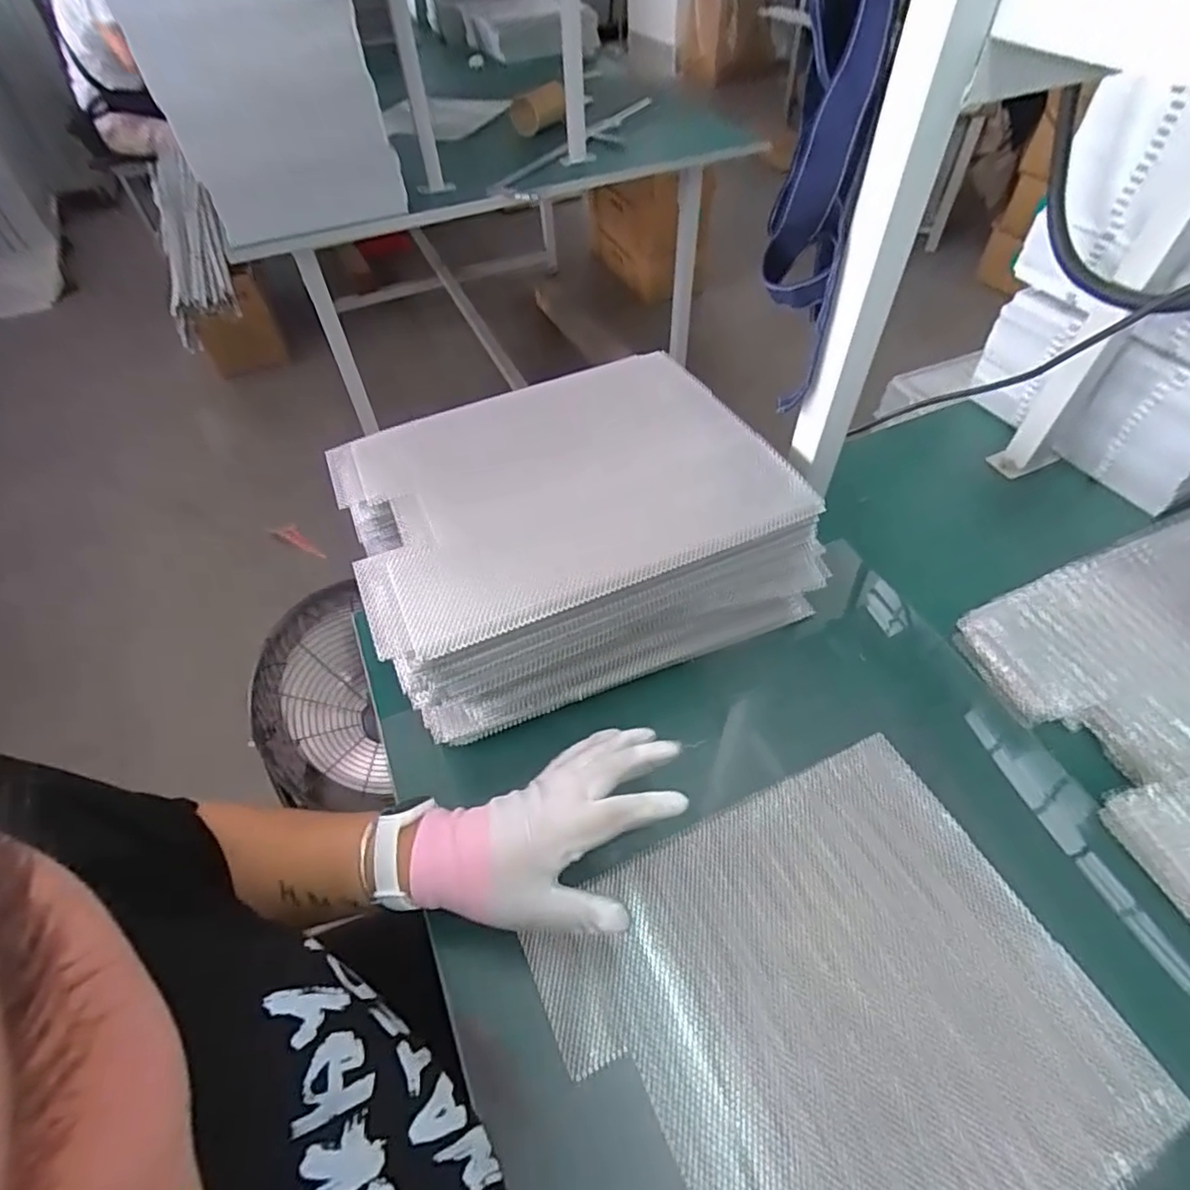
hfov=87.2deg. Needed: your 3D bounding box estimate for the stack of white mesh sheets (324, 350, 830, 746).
[{"bbox_3d":[-0.030,-0.066,0.580,0.362,0.145,0.294,-21,53,-13],"label":"stack of white mesh sheets"}]

